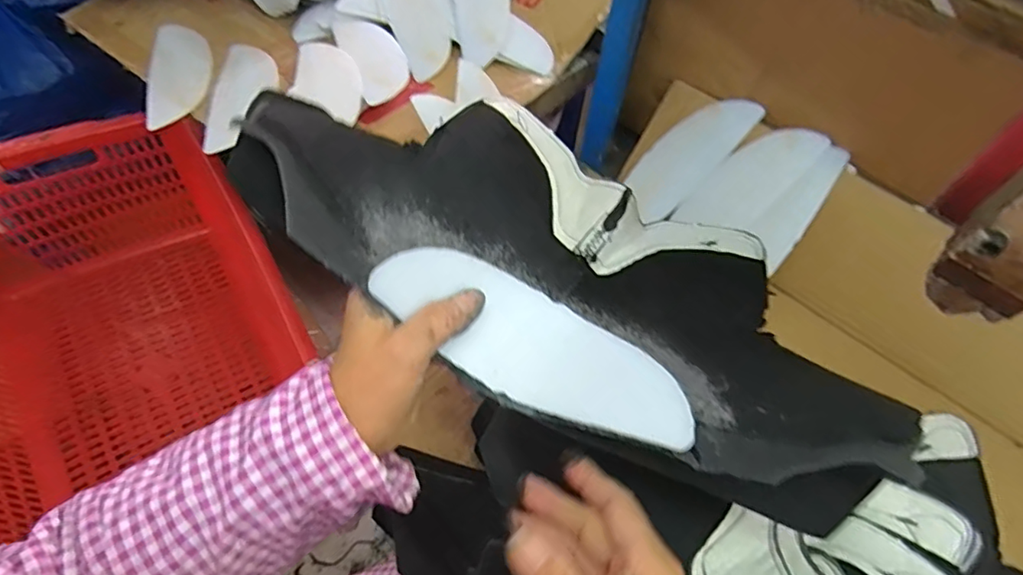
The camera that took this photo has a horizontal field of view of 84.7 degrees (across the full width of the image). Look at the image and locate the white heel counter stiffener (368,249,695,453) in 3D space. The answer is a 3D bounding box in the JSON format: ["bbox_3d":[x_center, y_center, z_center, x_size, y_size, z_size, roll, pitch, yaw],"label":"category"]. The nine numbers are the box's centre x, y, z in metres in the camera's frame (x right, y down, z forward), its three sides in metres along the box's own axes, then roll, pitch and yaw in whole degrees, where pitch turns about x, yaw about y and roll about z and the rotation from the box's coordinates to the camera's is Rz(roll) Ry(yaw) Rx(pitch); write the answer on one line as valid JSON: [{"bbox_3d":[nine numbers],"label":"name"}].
[{"bbox_3d":[0.014,0.029,0.309,0.173,0.038,0.059,29,61,5],"label":"white heel counter stiffener"}]

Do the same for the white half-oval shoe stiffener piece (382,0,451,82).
[{"bbox_3d":[-0.117,-0.335,0.686,0.066,0.010,0.207,-18,68,-10],"label":"white half-oval shoe stiffener piece"}]

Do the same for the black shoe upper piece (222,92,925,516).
[{"bbox_3d":[0.040,-0.025,0.321,0.313,0.109,0.179,22,60,11],"label":"black shoe upper piece"}]

